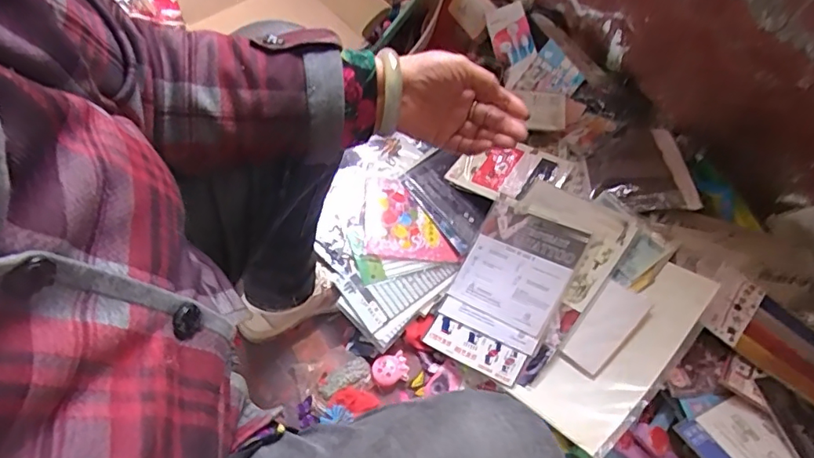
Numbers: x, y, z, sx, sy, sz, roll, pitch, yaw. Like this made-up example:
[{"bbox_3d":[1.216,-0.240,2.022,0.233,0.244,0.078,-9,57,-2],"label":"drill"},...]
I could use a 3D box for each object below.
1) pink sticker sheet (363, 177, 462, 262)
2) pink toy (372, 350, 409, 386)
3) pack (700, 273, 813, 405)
[{"bbox_3d":[0.006,-0.016,0.851,0.145,0.011,0.137,6,64,-10],"label":"pink sticker sheet"},{"bbox_3d":[-0.025,0.202,0.766,0.051,0.009,0.045,-13,60,-9],"label":"pink toy"},{"bbox_3d":[0.490,0.154,0.657,0.236,0.024,0.114,37,55,13],"label":"pack"}]

